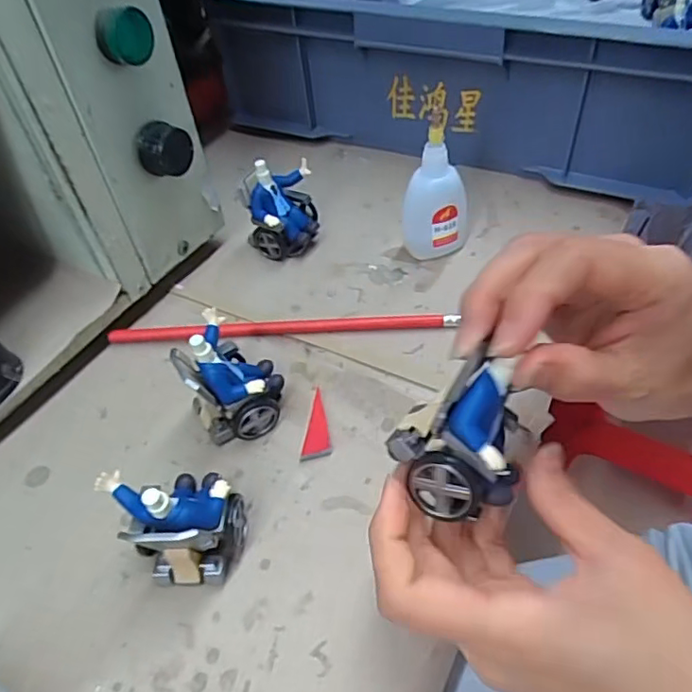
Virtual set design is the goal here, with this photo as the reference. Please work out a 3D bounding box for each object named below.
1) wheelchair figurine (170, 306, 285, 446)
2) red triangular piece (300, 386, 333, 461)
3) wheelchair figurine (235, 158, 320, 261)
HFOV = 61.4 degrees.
[{"bbox_3d":[-0.064,0.014,0.317,0.049,0.060,0.055,-24,50,-15],"label":"wheelchair figurine"},{"bbox_3d":[-0.019,0.043,0.324,0.017,0.004,0.042,-11,48,-4],"label":"red triangular piece"},{"bbox_3d":[-0.047,-0.095,0.413,0.052,0.058,0.042,-9,48,-2],"label":"wheelchair figurine"}]

